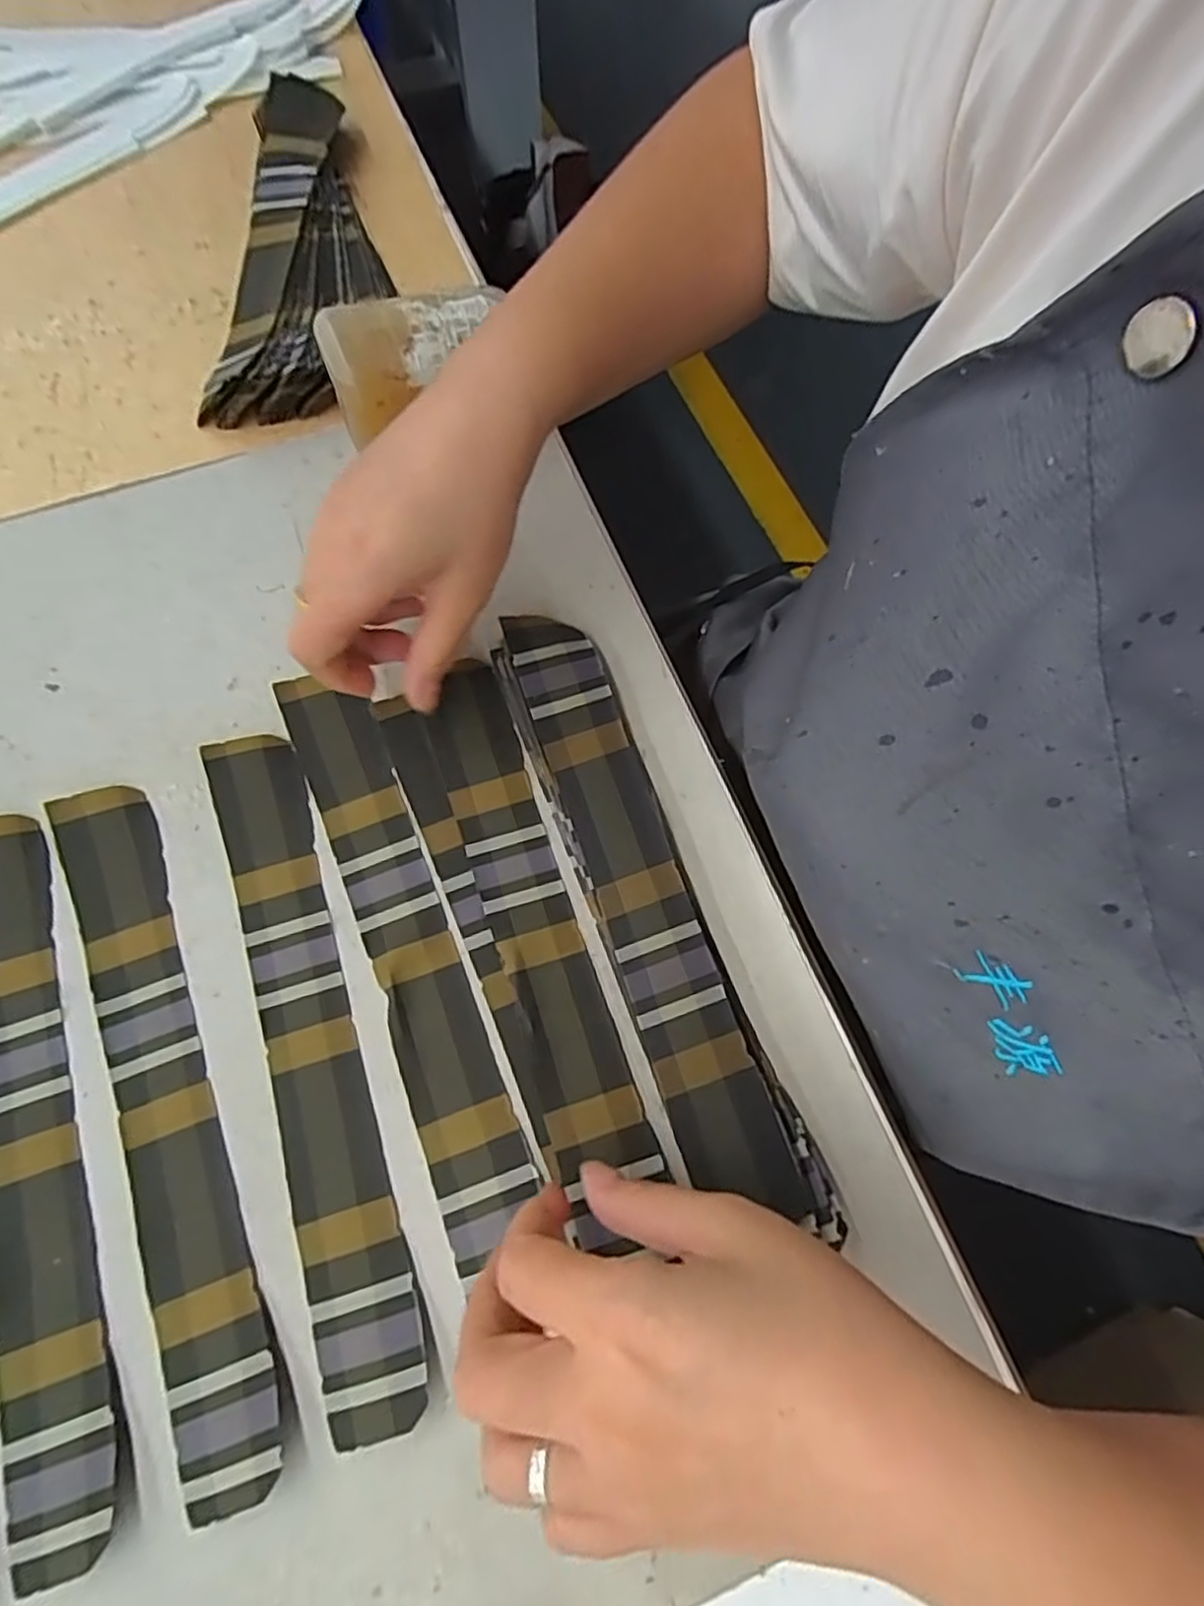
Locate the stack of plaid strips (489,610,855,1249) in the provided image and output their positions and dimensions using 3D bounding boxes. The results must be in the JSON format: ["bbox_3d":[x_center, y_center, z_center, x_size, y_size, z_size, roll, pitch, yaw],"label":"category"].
[{"bbox_3d":[0.016,0.035,0.281,0.043,0.016,0.258,-19,71,-8],"label":"stack of plaid strips"}]

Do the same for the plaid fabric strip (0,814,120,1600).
[{"bbox_3d":[-0.212,0.122,0.254,0.036,0.007,0.257,-20,71,-8],"label":"plaid fabric strip"}]

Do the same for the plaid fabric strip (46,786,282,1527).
[{"bbox_3d":[-0.167,0.109,0.261,0.036,0.008,0.258,-22,72,-9],"label":"plaid fabric strip"}]

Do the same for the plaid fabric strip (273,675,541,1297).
[{"bbox_3d":[-0.082,0.050,0.282,0.036,0.011,0.235,-22,72,-9],"label":"plaid fabric strip"}]

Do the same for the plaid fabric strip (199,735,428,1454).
[{"bbox_3d":[-0.114,0.090,0.269,0.036,0.009,0.258,-19,71,-8],"label":"plaid fabric strip"}]

